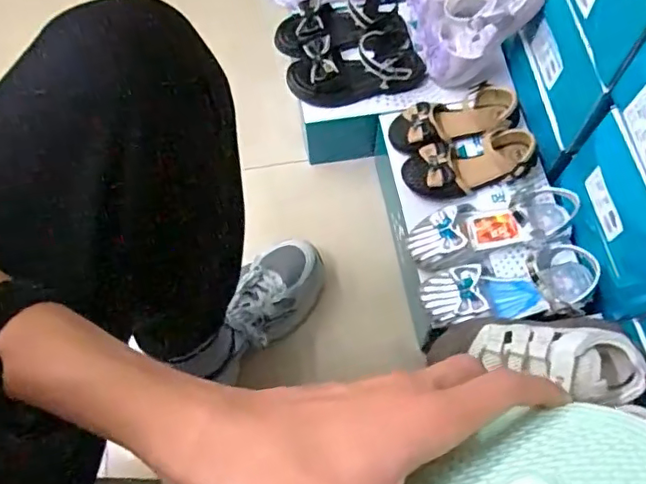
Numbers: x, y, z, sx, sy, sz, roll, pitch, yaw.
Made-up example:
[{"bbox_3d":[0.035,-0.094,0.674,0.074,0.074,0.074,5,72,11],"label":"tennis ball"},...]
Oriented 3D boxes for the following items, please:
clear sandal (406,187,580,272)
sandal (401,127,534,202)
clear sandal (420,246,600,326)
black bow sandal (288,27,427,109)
[{"bbox_3d":[0.208,-0.022,0.695,0.200,0.064,0.072,-9,66,-2],"label":"clear sandal"},{"bbox_3d":[0.195,-0.102,0.742,0.166,0.051,0.071,-12,66,-3],"label":"sandal"},{"bbox_3d":[0.228,0.052,0.664,0.207,0.060,0.071,-10,66,-2],"label":"clear sandal"},{"bbox_3d":[0.049,-0.264,0.835,0.198,0.069,0.091,-9,66,-2],"label":"black bow sandal"}]

